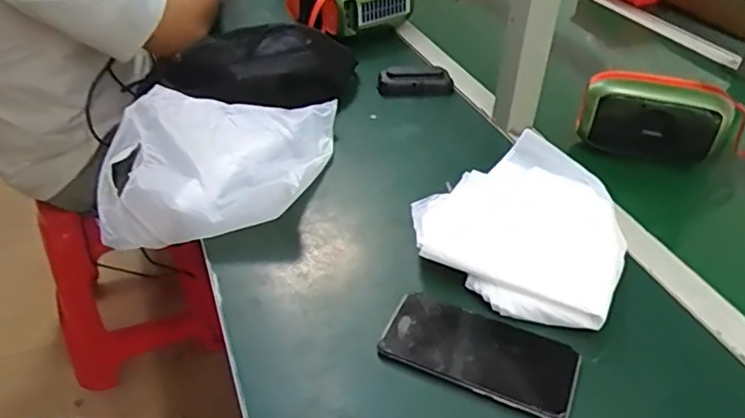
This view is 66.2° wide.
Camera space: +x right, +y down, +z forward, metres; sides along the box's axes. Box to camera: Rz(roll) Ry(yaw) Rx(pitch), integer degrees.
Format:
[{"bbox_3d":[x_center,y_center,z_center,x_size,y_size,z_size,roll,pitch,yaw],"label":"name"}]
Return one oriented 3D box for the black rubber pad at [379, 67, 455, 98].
[{"bbox_3d":[0.064,-0.187,0.837,0.109,0.034,0.044,-3,39,-5],"label":"black rubber pad"}]

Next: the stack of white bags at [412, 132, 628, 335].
[{"bbox_3d":[0.146,0.012,0.568,0.207,0.042,0.201,21,43,22],"label":"stack of white bags"}]

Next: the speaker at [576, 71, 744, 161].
[{"bbox_3d":[0.349,-0.109,0.678,0.190,0.083,0.068,15,41,16],"label":"speaker"}]

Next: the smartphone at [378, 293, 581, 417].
[{"bbox_3d":[0.088,0.117,0.474,0.154,0.011,0.073,17,42,18],"label":"smartphone"}]

